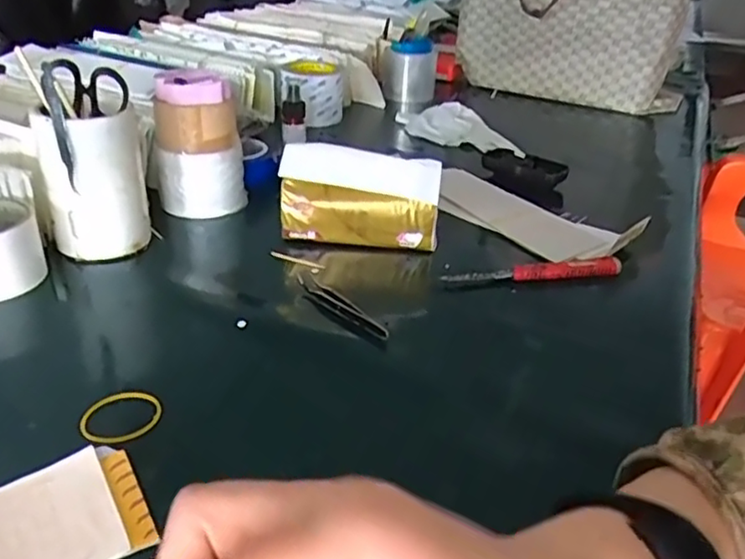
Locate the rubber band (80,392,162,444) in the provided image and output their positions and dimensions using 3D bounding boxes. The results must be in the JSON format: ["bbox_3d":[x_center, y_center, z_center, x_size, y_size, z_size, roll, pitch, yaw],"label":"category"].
[{"bbox_3d":[-0.167,0.092,0.426,0.044,0.004,0.051,27,35,28],"label":"rubber band"}]

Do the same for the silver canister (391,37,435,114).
[{"bbox_3d":[0.072,-0.376,1.141,0.077,0.097,0.096,6,30,4],"label":"silver canister"}]

